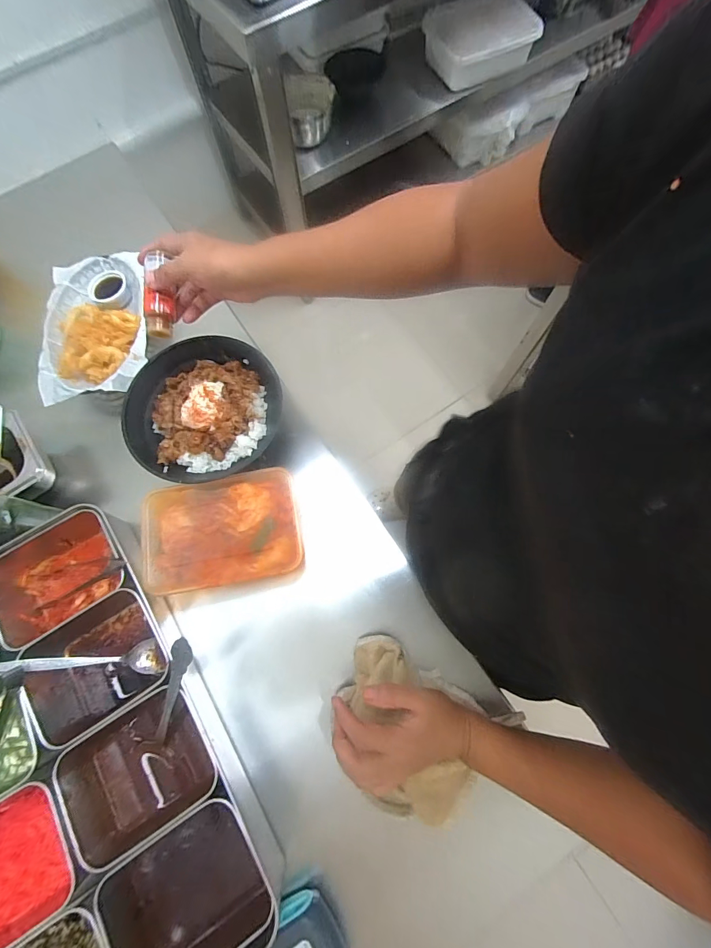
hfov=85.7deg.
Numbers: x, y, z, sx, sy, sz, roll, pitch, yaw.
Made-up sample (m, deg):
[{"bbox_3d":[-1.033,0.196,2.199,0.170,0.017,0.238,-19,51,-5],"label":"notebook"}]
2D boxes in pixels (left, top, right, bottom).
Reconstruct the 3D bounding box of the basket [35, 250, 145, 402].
[{"bbox_3d":[-0.358,-0.205,0.536,0.137,0.049,0.218,-11,73,-1],"label":"basket"}]

